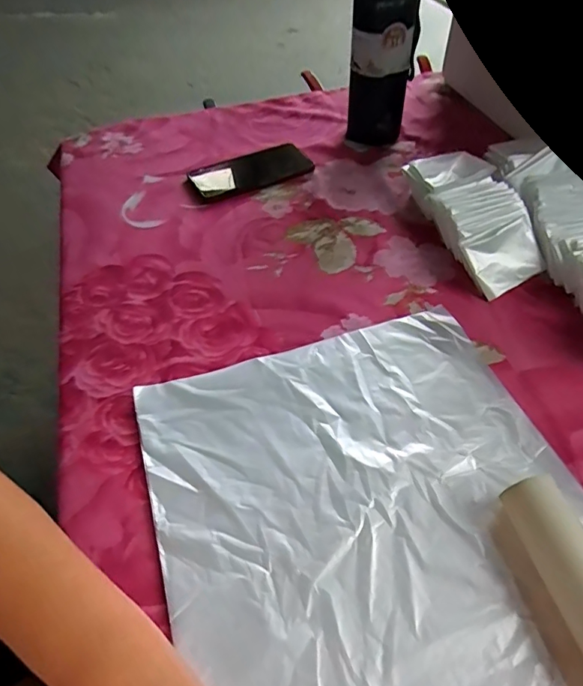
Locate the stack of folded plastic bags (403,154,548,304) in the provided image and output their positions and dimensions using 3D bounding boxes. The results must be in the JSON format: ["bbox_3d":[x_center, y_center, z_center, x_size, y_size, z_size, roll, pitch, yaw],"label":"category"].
[{"bbox_3d":[0.205,-0.143,0.537,0.095,0.049,0.204,-10,50,-6],"label":"stack of folded plastic bags"}]

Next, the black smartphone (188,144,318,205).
[{"bbox_3d":[-0.055,-0.234,0.647,0.158,0.010,0.075,-23,52,-16],"label":"black smartphone"}]

